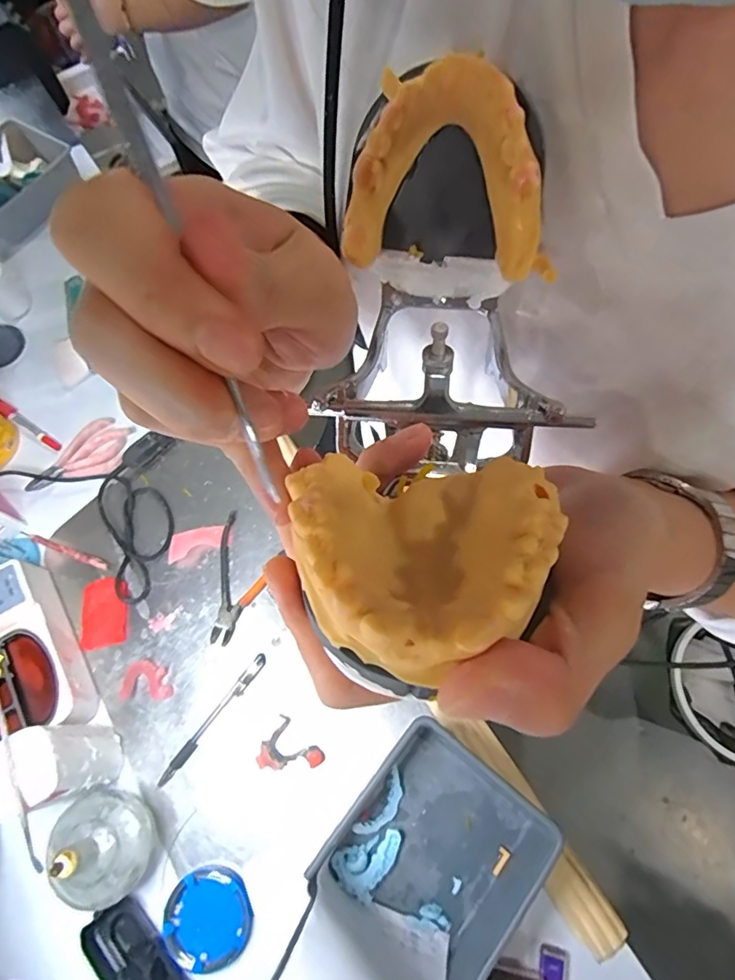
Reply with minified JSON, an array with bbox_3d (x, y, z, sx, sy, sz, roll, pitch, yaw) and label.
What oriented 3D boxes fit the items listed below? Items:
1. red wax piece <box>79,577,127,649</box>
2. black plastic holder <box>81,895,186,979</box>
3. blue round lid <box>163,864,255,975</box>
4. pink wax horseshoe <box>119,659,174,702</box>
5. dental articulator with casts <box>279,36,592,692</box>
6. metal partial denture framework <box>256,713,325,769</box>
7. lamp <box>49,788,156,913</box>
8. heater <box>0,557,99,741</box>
[{"bbox_3d":[-0.306,0.140,0.611,0.050,0.005,0.078,-9,69,1],"label":"red wax piece"},{"bbox_3d":[-0.209,0.429,0.479,0.054,0.019,0.107,-44,72,-12],"label":"black plastic holder"},{"bbox_3d":[-0.148,0.397,0.490,0.073,0.016,0.078,-2,69,4],"label":"blue round lid"},{"bbox_3d":[-0.238,0.205,0.570,0.059,0.006,0.040,1,69,5],"label":"pink wax horseshoe"},{"bbox_3d":[0.022,-0.036,0.160,0.071,0.081,0.179,5,64,5],"label":"dental articulator with casts"},{"bbox_3d":[-0.077,0.264,0.532,0.061,0.015,0.048,27,73,14],"label":"metal partial denture framework"},{"bbox_3d":[-0.244,0.325,0.474,0.082,0.101,0.083,-2,69,4],"label":"lamp"},{"bbox_3d":[-0.378,0.179,0.564,0.115,0.062,0.187,-34,70,-8],"label":"heater"}]

